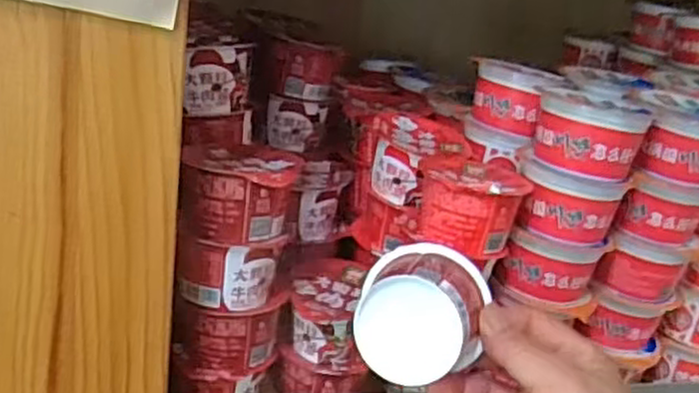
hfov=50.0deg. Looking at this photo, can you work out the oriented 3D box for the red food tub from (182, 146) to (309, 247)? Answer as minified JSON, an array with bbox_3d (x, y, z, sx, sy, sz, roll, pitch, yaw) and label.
[{"bbox_3d":[-0.060,-0.002,0.416,0.062,0.043,0.060,4,16,-13],"label":"red food tub"}]

